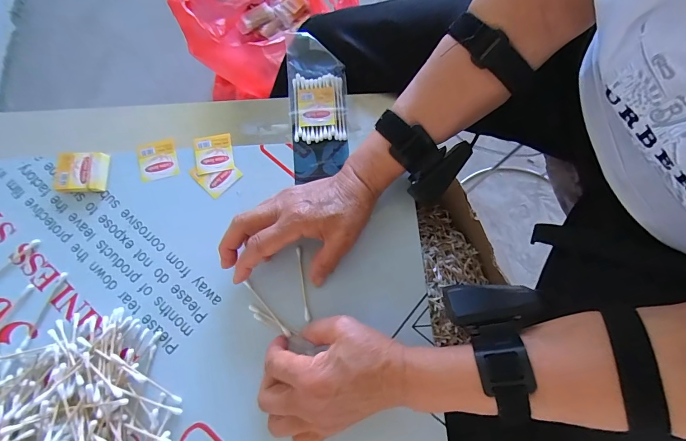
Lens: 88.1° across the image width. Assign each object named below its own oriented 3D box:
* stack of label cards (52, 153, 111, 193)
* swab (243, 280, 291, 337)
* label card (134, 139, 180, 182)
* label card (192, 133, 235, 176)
[{"bbox_3d":[-0.272,-0.050,0.370,0.050,0.013,0.041,-4,75,-2],"label":"stack of label cards"},{"bbox_3d":[-0.073,0.085,0.342,0.005,0.004,0.067,-41,76,-10],"label":"swab"},{"bbox_3d":[-0.200,-0.065,0.381,0.041,0.004,0.042,-15,76,-5],"label":"label card"},{"bbox_3d":[-0.140,-0.073,0.384,0.040,0.004,0.044,-12,76,-4],"label":"label card"}]

